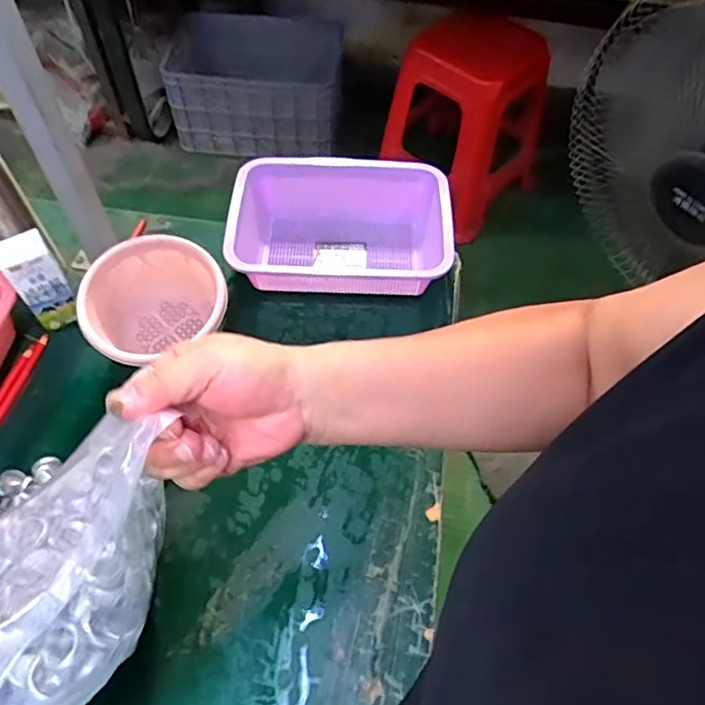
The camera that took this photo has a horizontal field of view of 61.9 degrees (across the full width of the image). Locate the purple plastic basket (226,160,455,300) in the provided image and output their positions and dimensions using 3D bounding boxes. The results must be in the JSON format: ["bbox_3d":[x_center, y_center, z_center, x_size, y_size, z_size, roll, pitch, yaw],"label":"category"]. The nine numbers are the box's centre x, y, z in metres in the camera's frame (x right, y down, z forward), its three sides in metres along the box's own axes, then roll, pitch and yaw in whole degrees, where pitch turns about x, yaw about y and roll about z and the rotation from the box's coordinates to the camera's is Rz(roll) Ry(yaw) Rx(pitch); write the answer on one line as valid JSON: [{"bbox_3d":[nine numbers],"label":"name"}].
[{"bbox_3d":[-0.014,-0.148,0.739,0.266,0.083,0.183,3,58,0],"label":"purple plastic basket"}]

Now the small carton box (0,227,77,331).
[{"bbox_3d":[-0.344,-0.074,0.654,0.051,0.123,0.041,-33,65,-20],"label":"small carton box"}]

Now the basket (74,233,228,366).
[{"bbox_3d":[-0.212,-0.042,0.650,0.148,0.101,0.128,-24,62,-16],"label":"basket"}]

